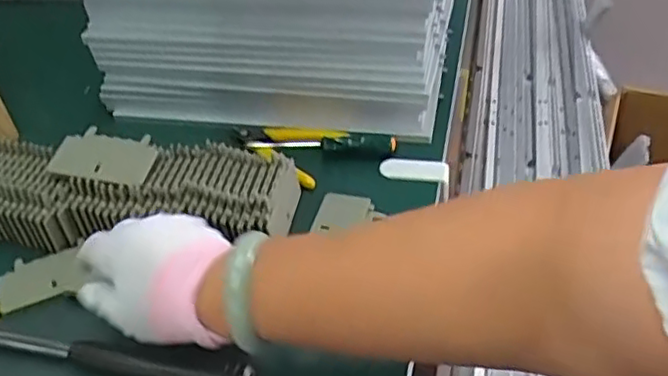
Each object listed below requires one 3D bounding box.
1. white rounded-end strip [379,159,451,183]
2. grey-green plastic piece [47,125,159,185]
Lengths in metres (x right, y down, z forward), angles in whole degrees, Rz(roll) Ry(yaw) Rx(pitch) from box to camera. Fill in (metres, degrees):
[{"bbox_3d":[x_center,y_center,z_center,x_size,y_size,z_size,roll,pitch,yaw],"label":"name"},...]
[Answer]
[{"bbox_3d":[0.074,-0.017,0.596,0.063,0.007,0.022,3,43,10],"label":"white rounded-end strip"},{"bbox_3d":[-0.196,-0.028,0.554,0.085,0.004,0.053,13,53,10],"label":"grey-green plastic piece"}]

